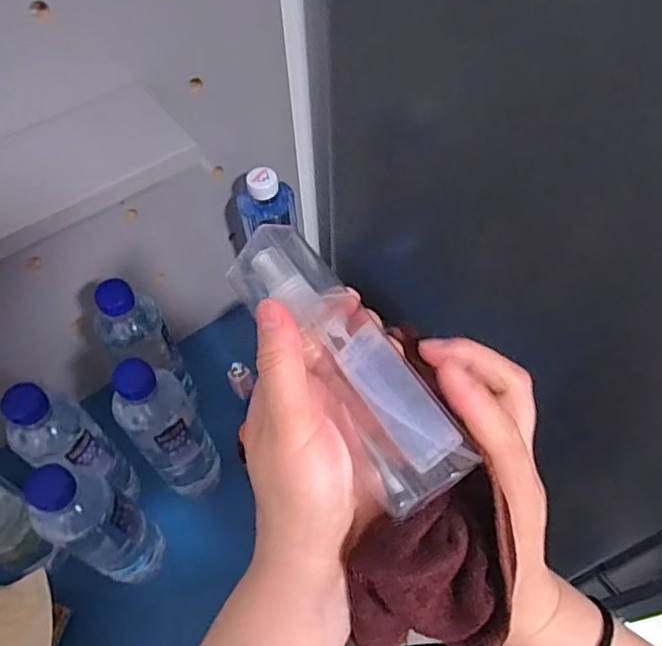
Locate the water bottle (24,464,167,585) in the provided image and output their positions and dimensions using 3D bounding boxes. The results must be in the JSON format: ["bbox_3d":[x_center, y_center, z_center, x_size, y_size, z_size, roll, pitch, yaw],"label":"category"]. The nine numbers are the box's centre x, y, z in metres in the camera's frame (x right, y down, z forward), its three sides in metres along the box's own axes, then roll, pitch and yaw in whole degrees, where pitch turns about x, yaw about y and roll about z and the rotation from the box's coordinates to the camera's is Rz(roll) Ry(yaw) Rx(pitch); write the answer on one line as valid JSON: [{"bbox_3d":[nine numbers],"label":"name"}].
[{"bbox_3d":[-0.199,0.180,0.503,0.059,0.211,0.059,-1,56,2],"label":"water bottle"}]

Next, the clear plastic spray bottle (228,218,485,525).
[{"bbox_3d":[0.003,0.021,0.278,0.048,0.051,0.145,-30,75,-17],"label":"clear plastic spray bottle"}]

